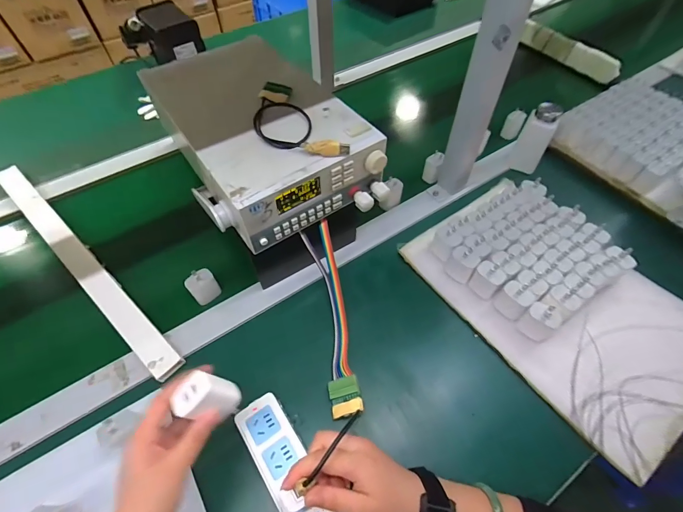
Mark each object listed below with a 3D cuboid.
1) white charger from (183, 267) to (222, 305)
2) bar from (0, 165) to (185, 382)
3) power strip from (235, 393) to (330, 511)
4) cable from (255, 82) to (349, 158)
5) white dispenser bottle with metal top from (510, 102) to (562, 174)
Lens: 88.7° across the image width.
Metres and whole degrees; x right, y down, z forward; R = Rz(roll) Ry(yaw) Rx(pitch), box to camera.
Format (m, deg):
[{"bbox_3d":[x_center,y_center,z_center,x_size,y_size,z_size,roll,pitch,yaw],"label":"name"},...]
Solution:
[{"bbox_3d":[-0.215,0.047,0.545,0.040,0.048,0.030,-32,62,-19],"label":"white charger"},{"bbox_3d":[-0.443,0.002,0.587,0.569,0.027,0.040,37,64,22],"label":"bar"},{"bbox_3d":[-0.056,0.256,0.403,0.055,0.026,0.193,-30,61,-18],"label":"power strip"},{"bbox_3d":[-0.072,-0.177,0.459,0.079,0.017,0.180,-28,60,-17],"label":"cable"},{"bbox_3d":[0.368,-0.220,0.666,0.049,0.137,0.034,27,61,18],"label":"white dispenser bottle with metal top"}]

